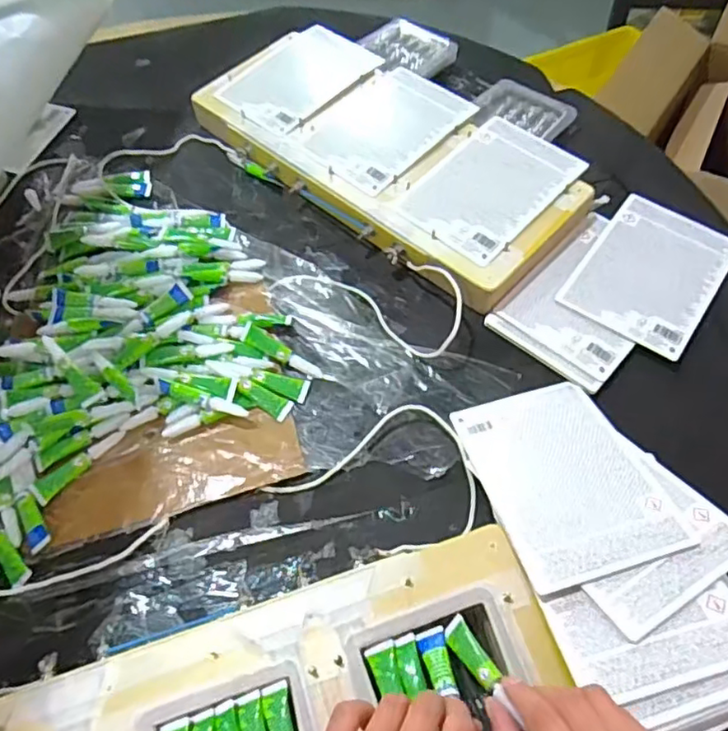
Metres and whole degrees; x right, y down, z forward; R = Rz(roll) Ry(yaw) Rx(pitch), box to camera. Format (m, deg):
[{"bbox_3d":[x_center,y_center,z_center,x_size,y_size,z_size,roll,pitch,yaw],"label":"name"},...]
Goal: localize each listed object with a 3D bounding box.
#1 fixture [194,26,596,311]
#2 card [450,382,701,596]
[{"bbox_3d":[0.020,-0.232,0.654,0.206,0.039,0.422,-42,66,-18],"label":"fixture"},{"bbox_3d":[0.148,0.080,0.464,0.112,0.006,0.166,-18,43,-4],"label":"card"}]

